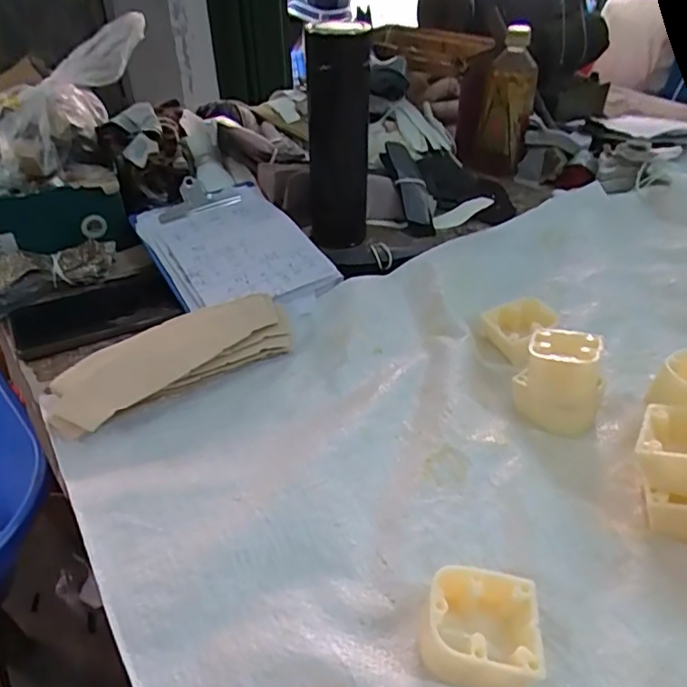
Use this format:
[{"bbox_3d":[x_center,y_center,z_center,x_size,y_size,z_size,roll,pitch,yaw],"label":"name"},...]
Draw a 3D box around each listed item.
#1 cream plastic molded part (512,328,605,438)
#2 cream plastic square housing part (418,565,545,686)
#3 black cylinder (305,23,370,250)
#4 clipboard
[{"bbox_3d":[0.161,0.026,0.420,0.059,0.057,0.046,20,42,24],"label":"cream plastic molded part"},{"bbox_3d":[0.070,0.149,0.295,0.059,0.032,0.050,4,38,6],"label":"cream plastic square housing part"},{"bbox_3d":[-0.005,-0.220,0.616,0.064,0.206,0.079,-2,38,-1],"label":"black cylinder"},{"bbox_3d":[-0.113,-0.097,0.582,0.150,0.023,0.214,-23,53,-23],"label":"clipboard"}]

